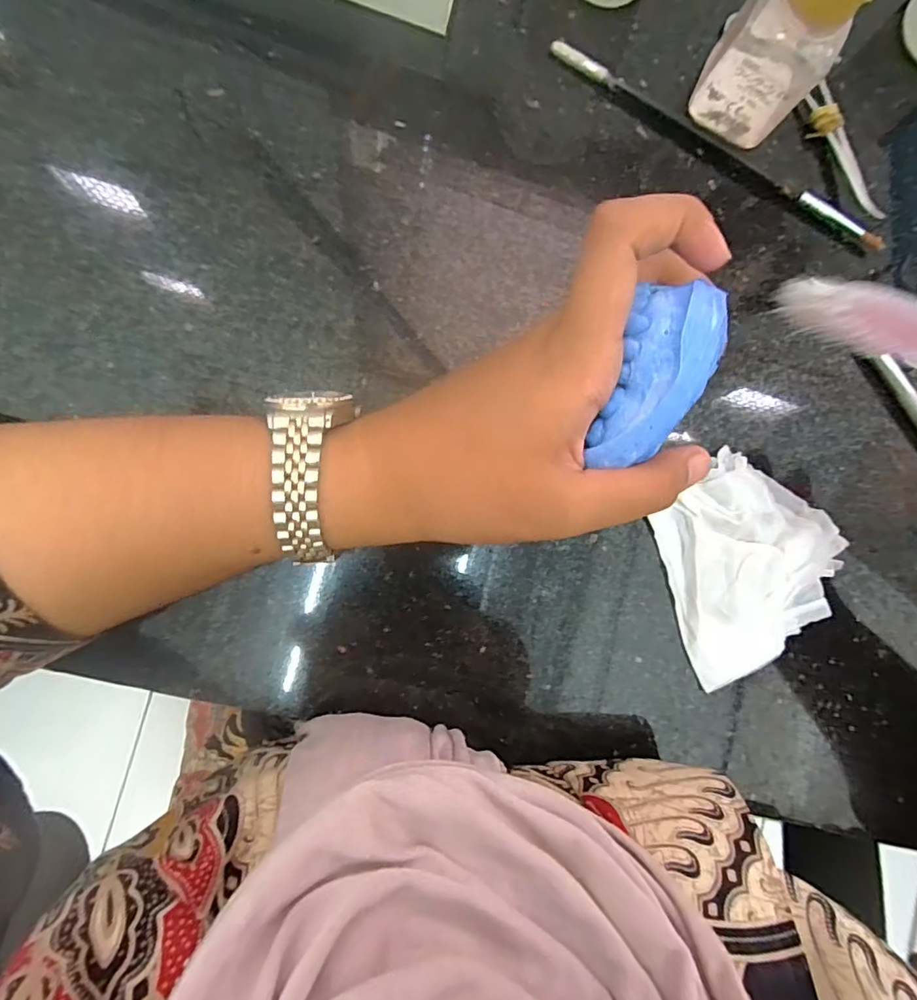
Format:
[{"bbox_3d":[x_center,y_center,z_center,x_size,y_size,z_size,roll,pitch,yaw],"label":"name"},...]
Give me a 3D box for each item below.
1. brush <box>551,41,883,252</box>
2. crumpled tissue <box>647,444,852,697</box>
[{"bbox_3d":[0.130,-0.173,0.257,0.187,0.008,0.014,25,84,-6],"label":"brush"},{"bbox_3d":[0.135,0.028,0.247,0.093,0.010,0.089,-33,92,-8],"label":"crumpled tissue"}]

